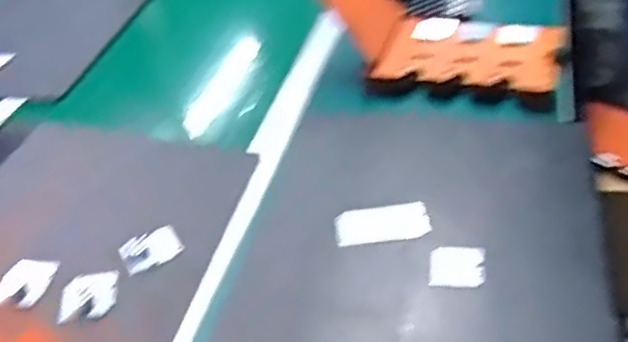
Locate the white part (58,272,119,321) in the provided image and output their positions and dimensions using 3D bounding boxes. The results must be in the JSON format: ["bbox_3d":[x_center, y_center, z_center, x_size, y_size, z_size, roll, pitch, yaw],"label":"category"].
[{"bbox_3d":[-0.230,0.126,0.685,0.056,0.015,0.058,-3,44,3],"label":"white part"}]

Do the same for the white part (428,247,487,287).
[{"bbox_3d":[0.145,0.096,0.679,0.056,0.013,0.053,0,39,10],"label":"white part"}]

